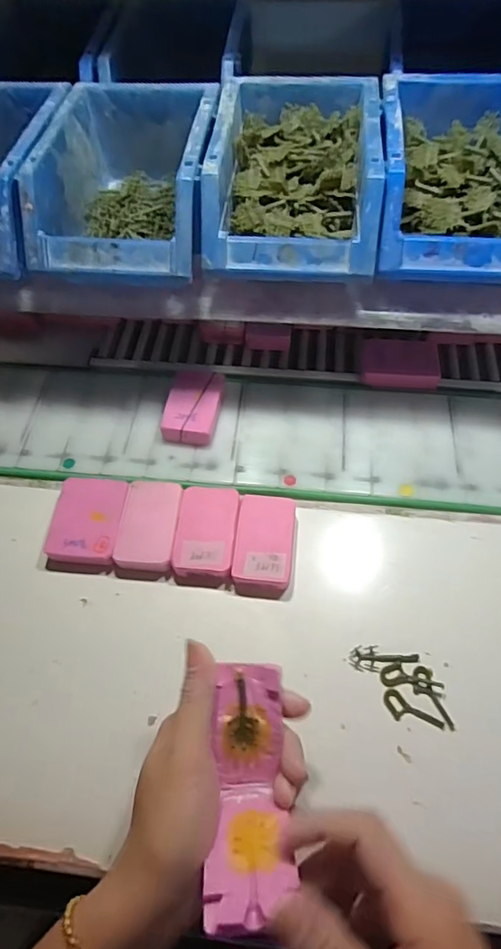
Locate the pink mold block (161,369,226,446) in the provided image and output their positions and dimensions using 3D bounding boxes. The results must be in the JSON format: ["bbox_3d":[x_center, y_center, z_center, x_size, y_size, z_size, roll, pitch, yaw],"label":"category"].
[{"bbox_3d":[-0.050,-0.062,0.450,0.045,0.019,0.074,7,59,6],"label":"pink mold block"}]

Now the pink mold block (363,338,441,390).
[{"bbox_3d":[0.142,-0.107,0.473,0.070,0.016,0.054,4,59,4],"label":"pink mold block"}]

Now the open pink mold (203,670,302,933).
[{"bbox_3d":[0.001,0.163,0.269,0.039,0.049,0.113,1,61,1],"label":"open pink mold"}]

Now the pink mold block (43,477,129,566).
[{"bbox_3d":[-0.130,0.038,0.403,0.056,0.015,0.070,4,61,3],"label":"pink mold block"}]

